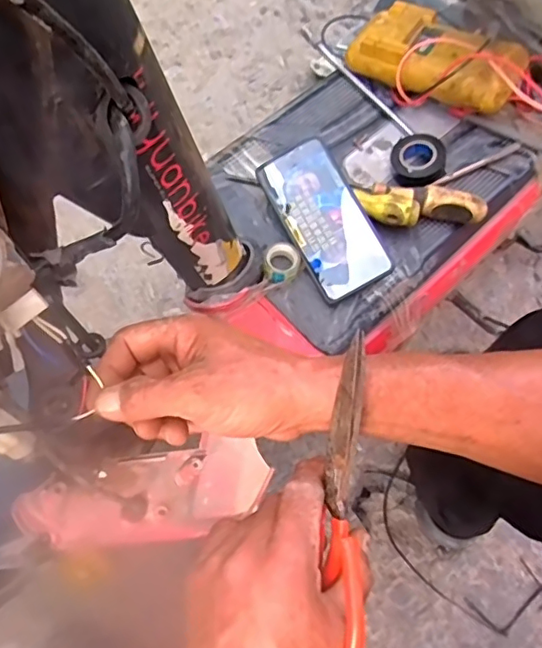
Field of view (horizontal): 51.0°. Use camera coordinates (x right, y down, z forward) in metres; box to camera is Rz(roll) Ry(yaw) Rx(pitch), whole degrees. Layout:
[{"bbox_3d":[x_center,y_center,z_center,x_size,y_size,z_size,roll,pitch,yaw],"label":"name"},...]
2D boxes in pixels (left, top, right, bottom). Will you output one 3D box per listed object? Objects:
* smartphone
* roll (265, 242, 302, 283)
[{"bbox_3d":[0.053,-0.106,0.570,0.076,0.010,0.159,-29,82,4],"label":"smartphone"},{"bbox_3d":[0.012,-0.060,0.567,0.034,0.020,0.038,4,69,1],"label":"roll"}]

